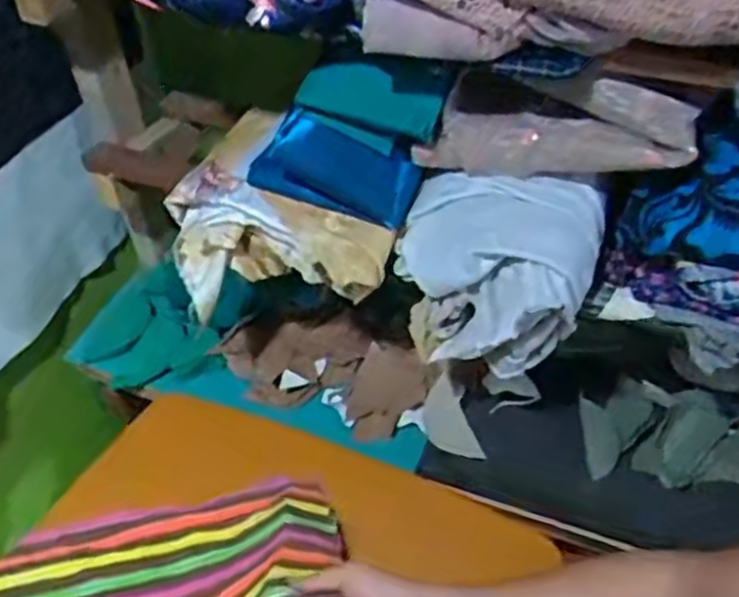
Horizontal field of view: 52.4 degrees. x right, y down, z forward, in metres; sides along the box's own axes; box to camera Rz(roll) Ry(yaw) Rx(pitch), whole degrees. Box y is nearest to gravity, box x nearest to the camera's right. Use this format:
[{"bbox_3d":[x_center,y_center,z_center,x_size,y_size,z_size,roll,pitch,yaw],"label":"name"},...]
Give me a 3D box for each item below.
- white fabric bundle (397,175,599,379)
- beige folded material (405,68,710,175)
[{"bbox_3d":[0.116,-0.013,0.716,0.186,0.173,0.119,10,45,12],"label":"white fabric bundle"},{"bbox_3d":[0.160,-0.147,0.655,0.239,0.090,0.049,11,45,13],"label":"beige folded material"}]

